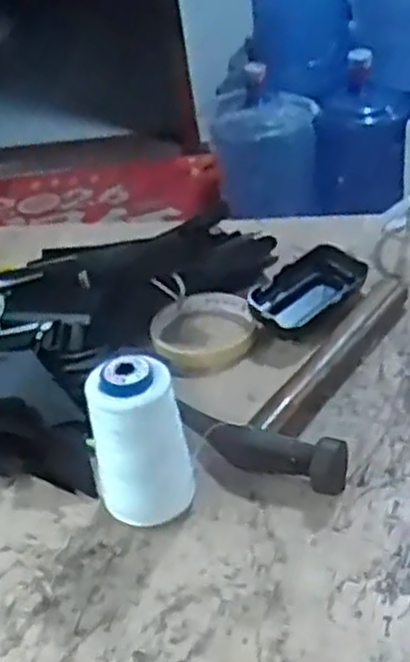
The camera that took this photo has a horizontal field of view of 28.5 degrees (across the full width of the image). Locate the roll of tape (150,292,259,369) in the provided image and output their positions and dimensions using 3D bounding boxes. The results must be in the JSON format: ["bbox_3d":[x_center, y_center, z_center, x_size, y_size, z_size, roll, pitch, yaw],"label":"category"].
[{"bbox_3d":[0.000,-0.001,0.648,0.082,0.017,0.086,-12,36,-6],"label":"roll of tape"}]

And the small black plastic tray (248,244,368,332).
[{"bbox_3d":[0.084,-0.032,0.665,0.059,0.030,0.110,16,42,31],"label":"small black plastic tray"}]

